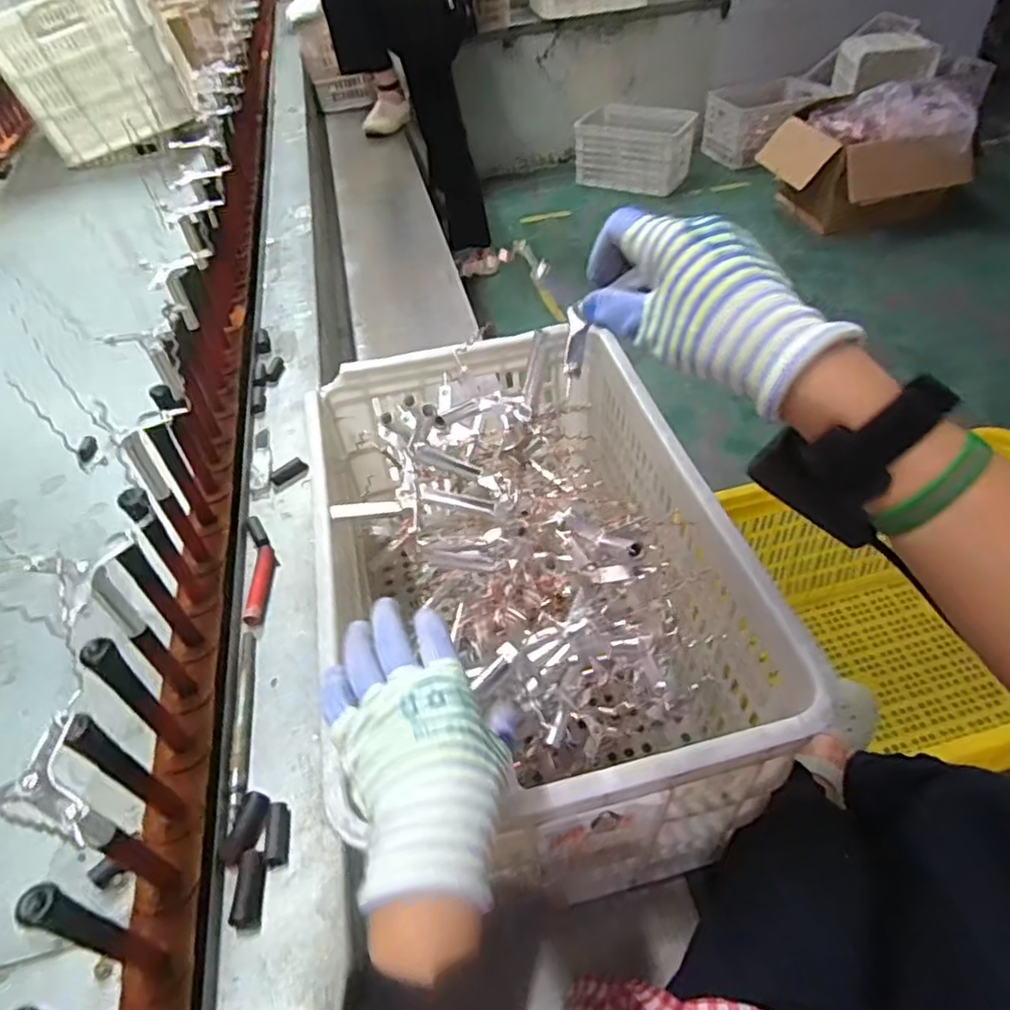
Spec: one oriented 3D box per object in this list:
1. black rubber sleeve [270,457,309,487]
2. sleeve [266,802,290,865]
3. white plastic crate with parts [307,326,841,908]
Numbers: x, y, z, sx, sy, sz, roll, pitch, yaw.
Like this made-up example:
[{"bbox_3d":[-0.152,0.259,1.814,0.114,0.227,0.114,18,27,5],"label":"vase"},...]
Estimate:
[{"bbox_3d":[-0.256,-0.039,0.792,0.016,0.013,0.043,32,57,31],"label":"black rubber sleeve"},{"bbox_3d":[-0.172,0.249,0.507,0.015,0.011,0.042,-9,46,-2],"label":"sleeve"},{"bbox_3d":[0.010,0.079,0.708,0.349,0.294,0.549,-13,47,-6],"label":"white plastic crate with parts"}]

